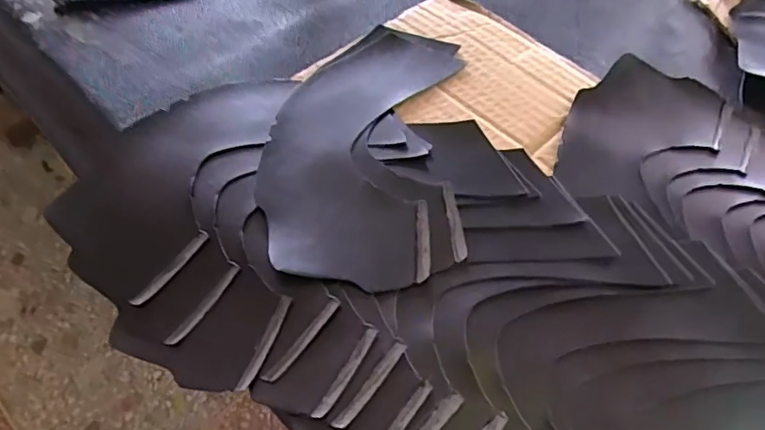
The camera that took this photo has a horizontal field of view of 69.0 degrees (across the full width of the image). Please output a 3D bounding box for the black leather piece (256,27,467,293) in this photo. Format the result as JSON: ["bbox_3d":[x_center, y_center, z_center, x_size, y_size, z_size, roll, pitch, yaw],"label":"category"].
[{"bbox_3d":[-0.014,-0.048,0.327,0.095,0.009,0.193,12,57,6],"label":"black leather piece"}]

